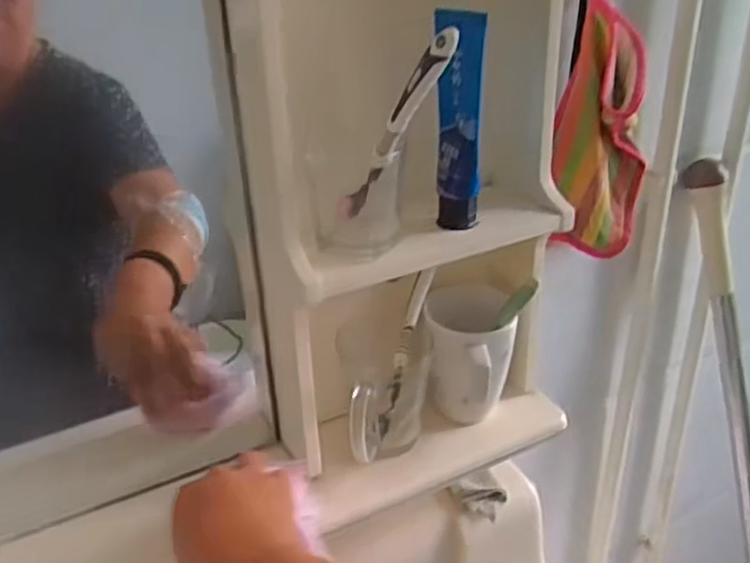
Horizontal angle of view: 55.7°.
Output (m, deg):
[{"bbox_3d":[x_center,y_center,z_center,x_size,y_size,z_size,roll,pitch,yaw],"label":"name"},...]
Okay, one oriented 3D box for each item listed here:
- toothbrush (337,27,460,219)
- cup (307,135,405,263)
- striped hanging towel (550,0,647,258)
[{"bbox_3d":[0.011,-0.097,0.471,0.018,0.176,0.014,-20,70,-32],"label":"toothbrush"},{"bbox_3d":[-0.014,-0.065,0.530,0.067,0.091,0.064,-2,28,-1],"label":"cup"},{"bbox_3d":[0.202,-0.133,0.635,0.077,0.212,0.058,13,31,25],"label":"striped hanging towel"}]

